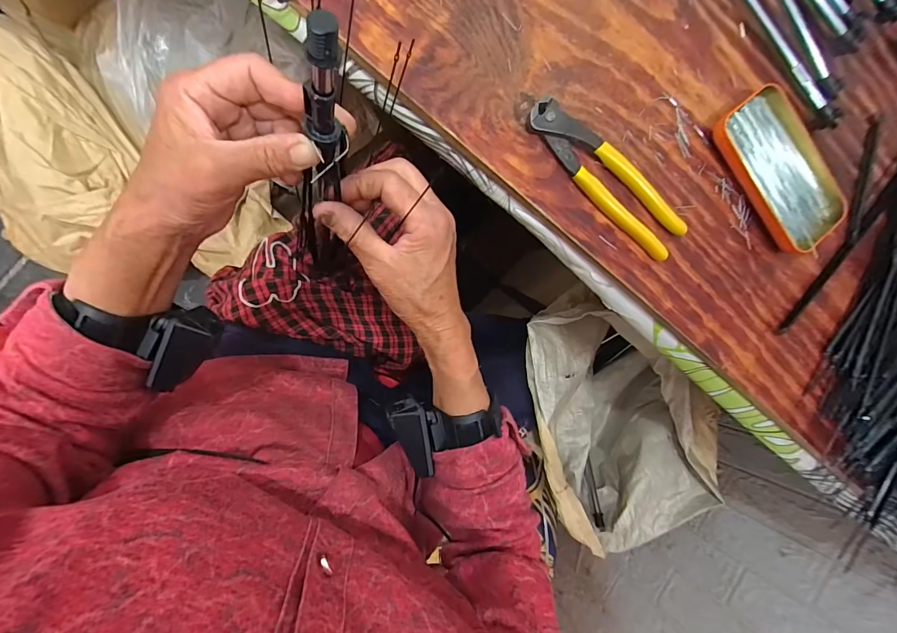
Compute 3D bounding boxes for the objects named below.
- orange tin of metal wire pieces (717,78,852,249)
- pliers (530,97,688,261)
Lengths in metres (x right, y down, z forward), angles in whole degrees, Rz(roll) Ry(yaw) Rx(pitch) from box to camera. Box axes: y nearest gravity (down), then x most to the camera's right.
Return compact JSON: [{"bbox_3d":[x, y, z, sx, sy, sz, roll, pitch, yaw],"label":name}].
[{"bbox_3d":[0.298,-0.130,0.348,0.076,0.017,0.139,-33,94,-7],"label":"orange tin of metal wire pieces"},{"bbox_3d":[0.133,-0.116,0.324,0.161,0.019,0.040,43,82,-9],"label":"pliers"}]

